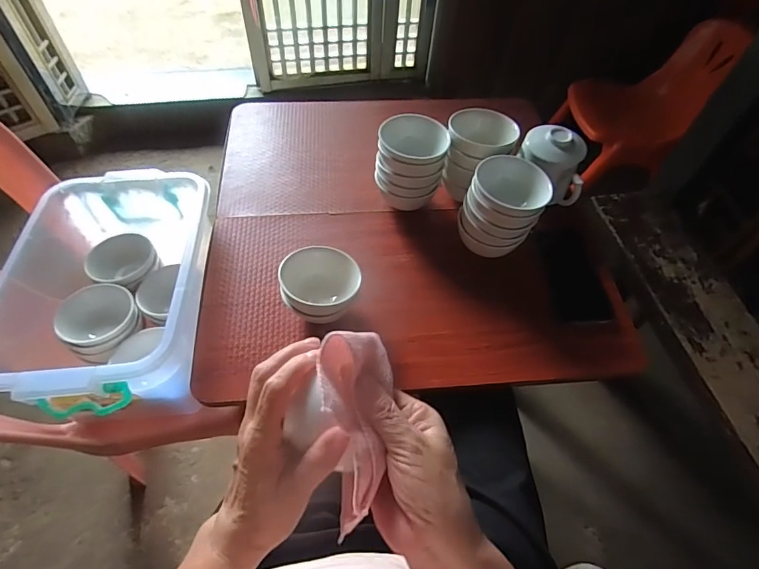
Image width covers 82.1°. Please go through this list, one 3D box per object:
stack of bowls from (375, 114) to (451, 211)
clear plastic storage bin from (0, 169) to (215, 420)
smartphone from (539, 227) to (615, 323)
[{"bbox_3d":[0.046,-0.182,0.654,0.101,0.106,0.104,4,55,0],"label":"stack of bowls"},{"bbox_3d":[-0.359,0.006,0.601,0.235,0.134,0.344,-1,55,-4],"label":"clear plastic storage bin"},{"bbox_3d":[0.284,-0.015,0.638,0.074,0.014,0.150,-7,67,4],"label":"smartphone"}]

